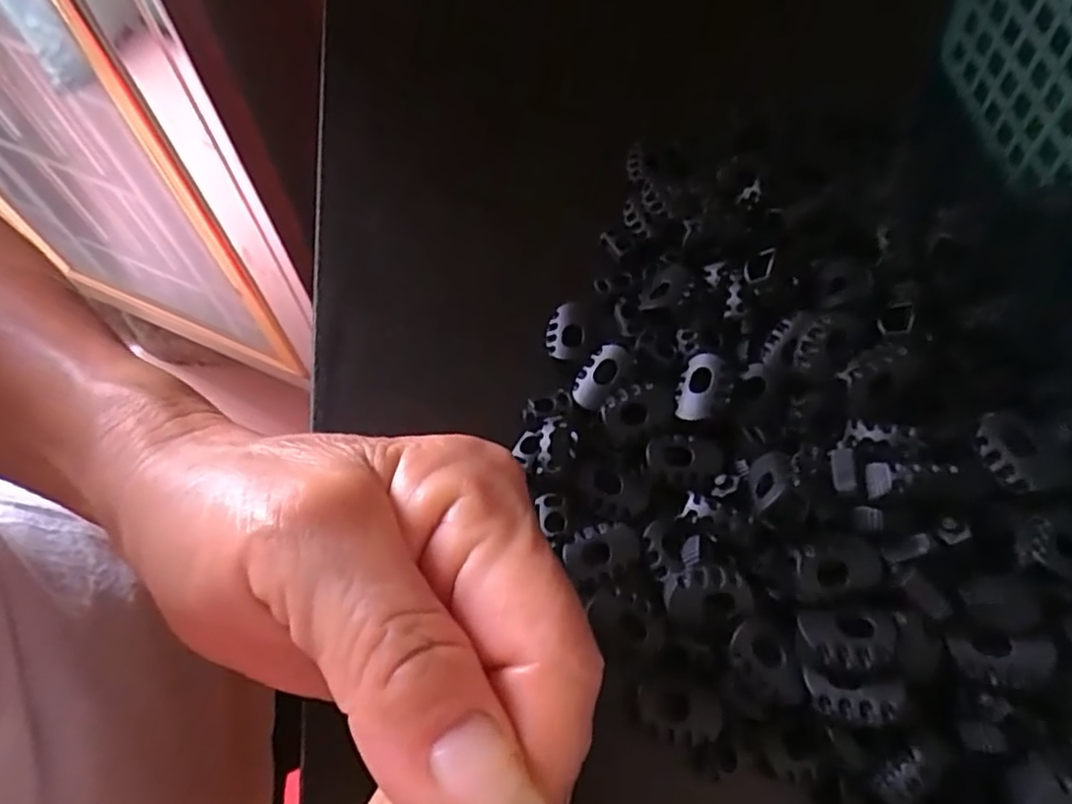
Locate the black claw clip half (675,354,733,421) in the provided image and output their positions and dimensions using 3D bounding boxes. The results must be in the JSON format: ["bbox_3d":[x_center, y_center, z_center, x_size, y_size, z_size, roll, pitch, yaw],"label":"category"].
[{"bbox_3d":[0.048,-0.004,0.193,0.013,0.006,0.020,20,65,8],"label":"black claw clip half"}]

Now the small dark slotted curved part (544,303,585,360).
[{"bbox_3d":[0.009,-0.022,0.213,0.012,0.004,0.019,6,63,1],"label":"small dark slotted curved part"}]

